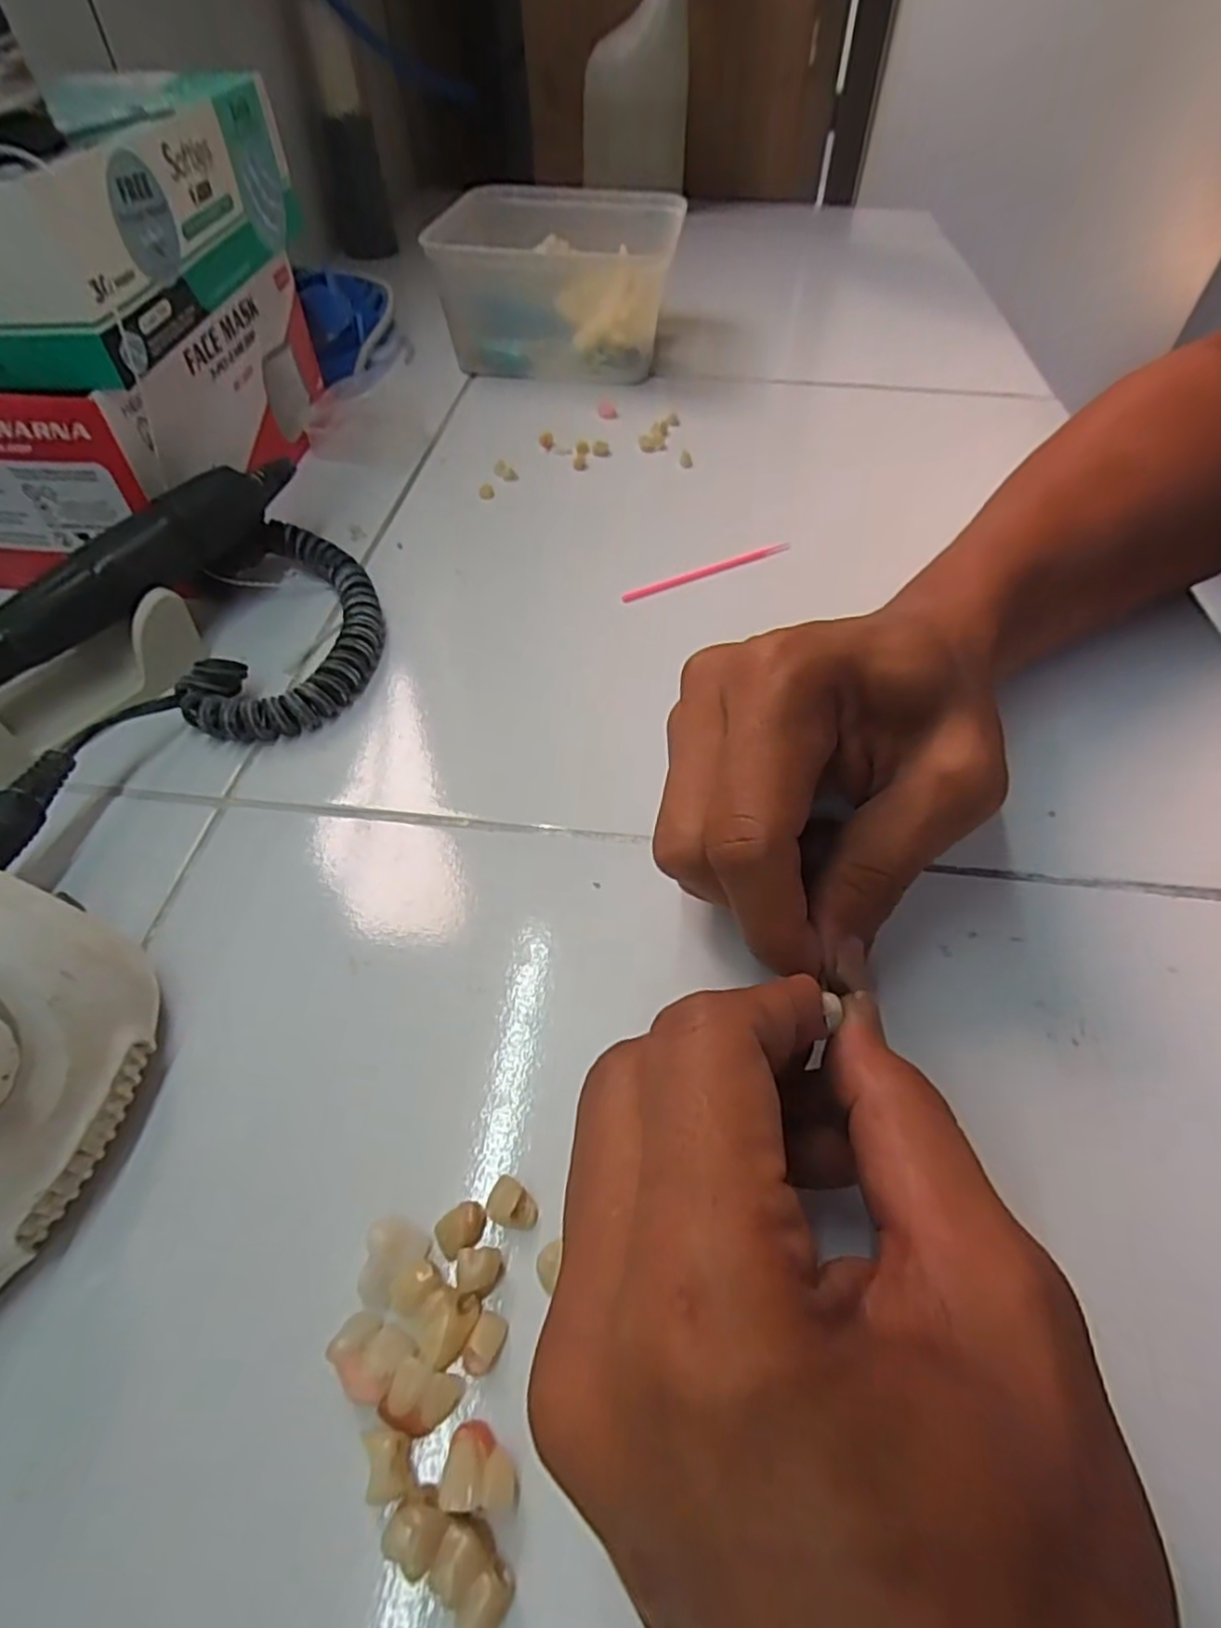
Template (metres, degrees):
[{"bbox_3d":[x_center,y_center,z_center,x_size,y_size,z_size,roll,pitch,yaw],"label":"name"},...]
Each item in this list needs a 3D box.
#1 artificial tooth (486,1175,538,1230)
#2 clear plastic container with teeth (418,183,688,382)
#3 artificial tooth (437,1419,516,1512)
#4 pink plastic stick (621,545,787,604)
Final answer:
[{"bbox_3d":[-0.025,0.097,0.175,0.013,0.007,0.009,31,58,21],"label":"artificial tooth"},{"bbox_3d":[-0.030,-0.400,0.530,0.139,0.079,0.201,9,53,6],"label":"clear plastic container with teeth"},{"bbox_3d":[-0.026,0.133,0.143,0.015,0.006,0.013,6,52,4],"label":"artificial tooth"},{"bbox_3d":[0.049,-0.118,0.343,0.098,0.007,0.005,-24,56,-18],"label":"pink plastic stick"}]

